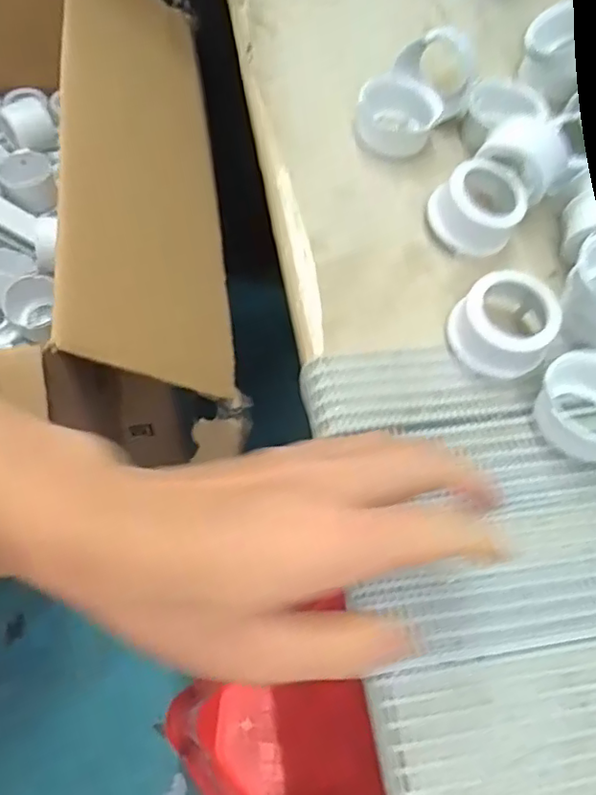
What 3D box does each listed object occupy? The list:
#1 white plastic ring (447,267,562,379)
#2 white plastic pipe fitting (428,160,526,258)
[{"bbox_3d":[0.108,-0.038,0.314,0.049,0.032,0.046,2,61,-4],"label":"white plastic ring"},{"bbox_3d":[0.106,-0.113,0.354,0.053,0.032,0.046,11,65,9],"label":"white plastic pipe fitting"}]

